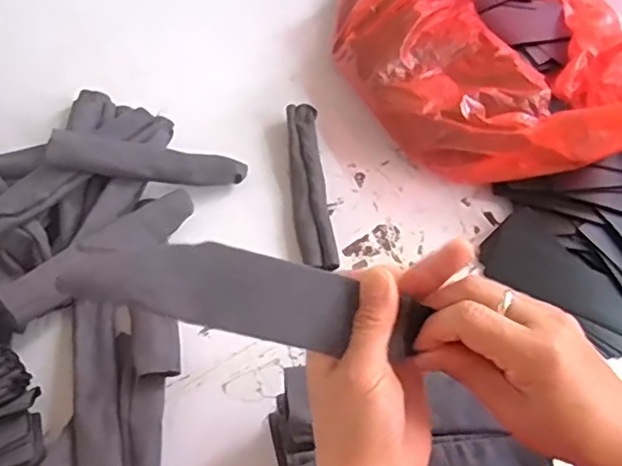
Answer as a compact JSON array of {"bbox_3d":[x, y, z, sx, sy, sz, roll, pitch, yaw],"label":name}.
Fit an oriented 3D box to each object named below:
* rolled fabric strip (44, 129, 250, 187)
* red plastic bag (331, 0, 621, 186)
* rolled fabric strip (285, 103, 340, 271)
[{"bbox_3d":[-0.156,-0.069,0.612,0.180,0.021,0.037,7,60,-18],"label":"rolled fabric strip"},{"bbox_3d":[0.206,-0.210,0.618,0.349,0.172,0.294,2,62,4],"label":"red plastic bag"},{"bbox_3d":[-0.003,-0.047,0.628,0.036,0.022,0.184,-7,61,-1],"label":"rolled fabric strip"}]

